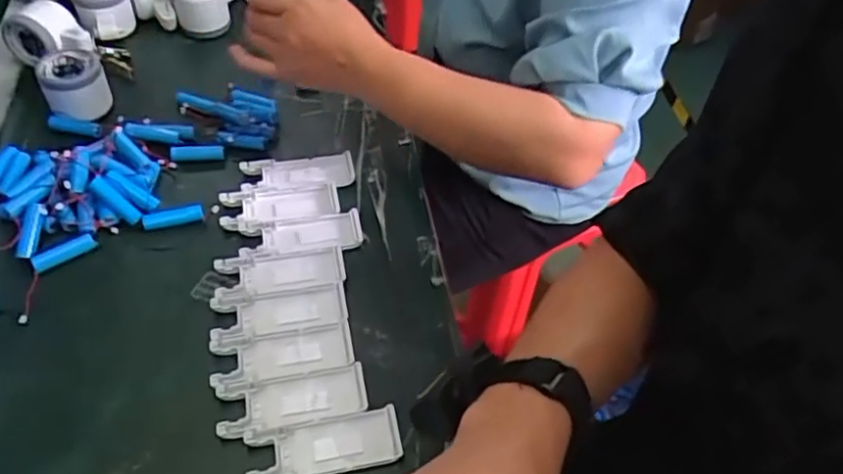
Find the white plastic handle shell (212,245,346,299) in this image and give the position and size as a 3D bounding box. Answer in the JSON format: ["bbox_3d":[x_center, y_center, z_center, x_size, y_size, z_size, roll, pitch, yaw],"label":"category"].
[{"bbox_3d":[-0.116,0.027,0.536,0.102,0.009,0.040,-8,52,-12],"label":"white plastic handle shell"}]

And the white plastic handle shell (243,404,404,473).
[{"bbox_3d":[-0.067,0.143,0.445,0.102,0.009,0.038,-7,52,-11],"label":"white plastic handle shell"}]

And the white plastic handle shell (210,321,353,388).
[{"bbox_3d":[-0.104,0.087,0.489,0.102,0.008,0.039,-10,52,-13],"label":"white plastic handle shell"}]

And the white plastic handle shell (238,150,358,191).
[{"bbox_3d":[-0.115,-0.062,0.607,0.102,0.010,0.039,-7,52,-11],"label":"white plastic handle shell"}]

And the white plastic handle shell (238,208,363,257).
[{"bbox_3d":[-0.104,-0.004,0.562,0.102,0.009,0.040,-9,52,-12],"label":"white plastic handle shell"}]

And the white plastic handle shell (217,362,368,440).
[{"bbox_3d":[-0.092,0.117,0.466,0.102,0.007,0.040,-9,52,-12],"label":"white plastic handle shell"}]

